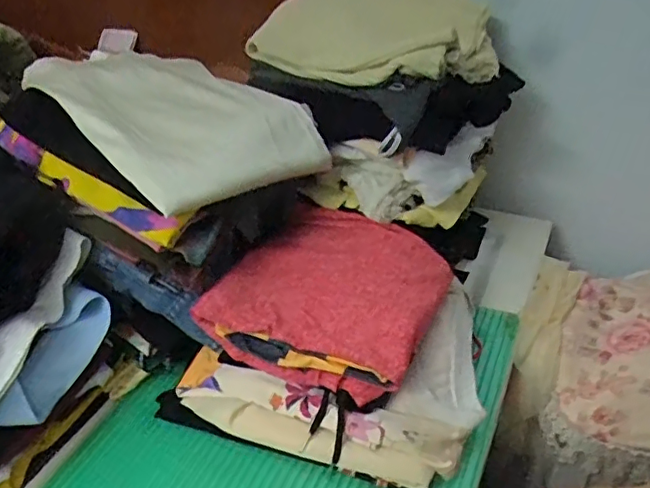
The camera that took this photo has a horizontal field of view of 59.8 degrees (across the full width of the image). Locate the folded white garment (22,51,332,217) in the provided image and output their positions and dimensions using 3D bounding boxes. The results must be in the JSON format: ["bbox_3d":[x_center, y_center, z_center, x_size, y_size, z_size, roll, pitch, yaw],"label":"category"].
[{"bbox_3d":[-0.162,-0.151,0.654,0.286,0.040,0.232,42,51,15],"label":"folded white garment"}]

